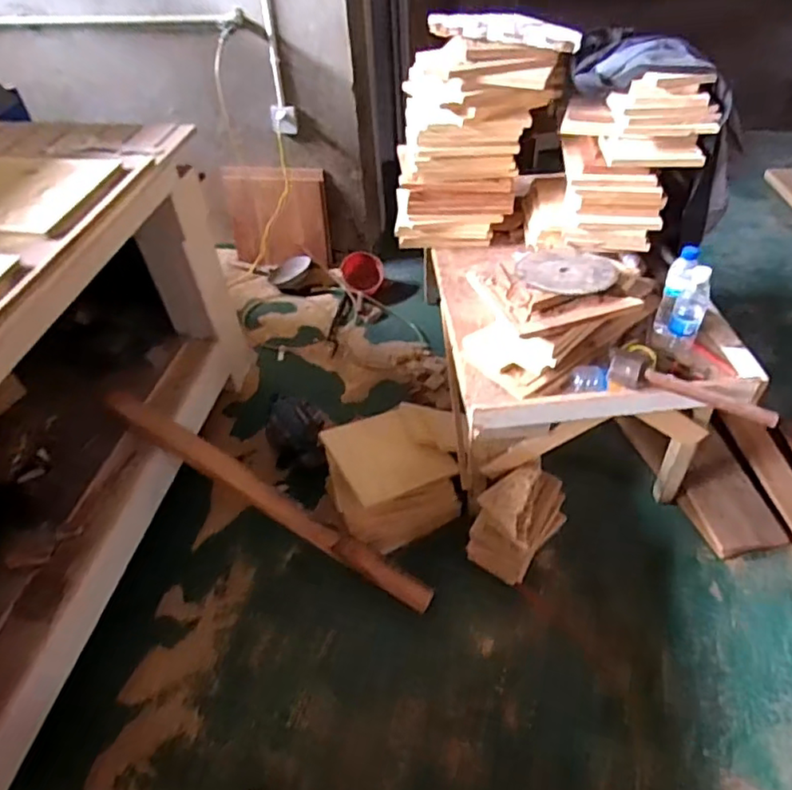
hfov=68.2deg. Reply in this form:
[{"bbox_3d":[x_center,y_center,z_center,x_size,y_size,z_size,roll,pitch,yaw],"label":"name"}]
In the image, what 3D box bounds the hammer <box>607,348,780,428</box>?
[{"bbox_3d":[0.607,-0.012,1.210,0.331,0.070,0.083,14,49,18],"label":"hammer"}]

